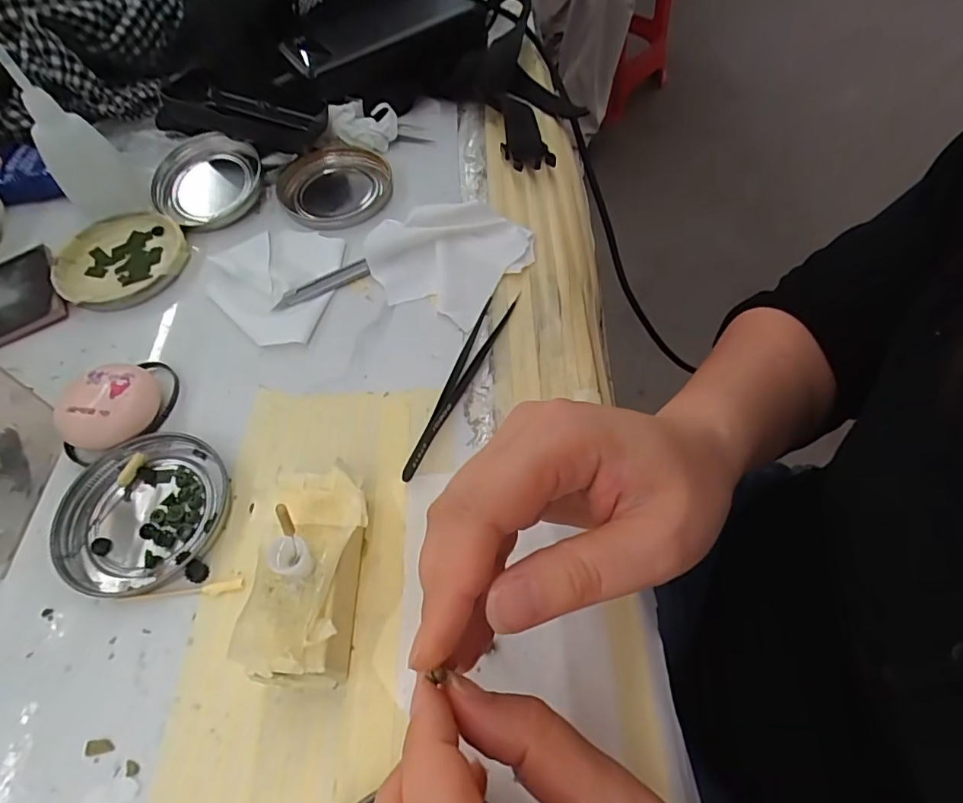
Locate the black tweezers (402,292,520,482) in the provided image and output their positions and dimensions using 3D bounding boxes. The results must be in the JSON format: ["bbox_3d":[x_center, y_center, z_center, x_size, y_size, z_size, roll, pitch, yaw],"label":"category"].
[{"bbox_3d":[-0.015,-0.012,0.288,0.017,0.007,0.121,23,63,15],"label":"black tweezers"}]

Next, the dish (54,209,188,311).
[{"bbox_3d":[-0.232,-0.092,0.346,0.079,0.009,0.074,-1,59,2],"label":"dish"}]

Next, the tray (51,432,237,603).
[{"bbox_3d":[-0.164,0.053,0.258,0.077,0.009,0.074,-21,61,-9],"label":"tray"}]

